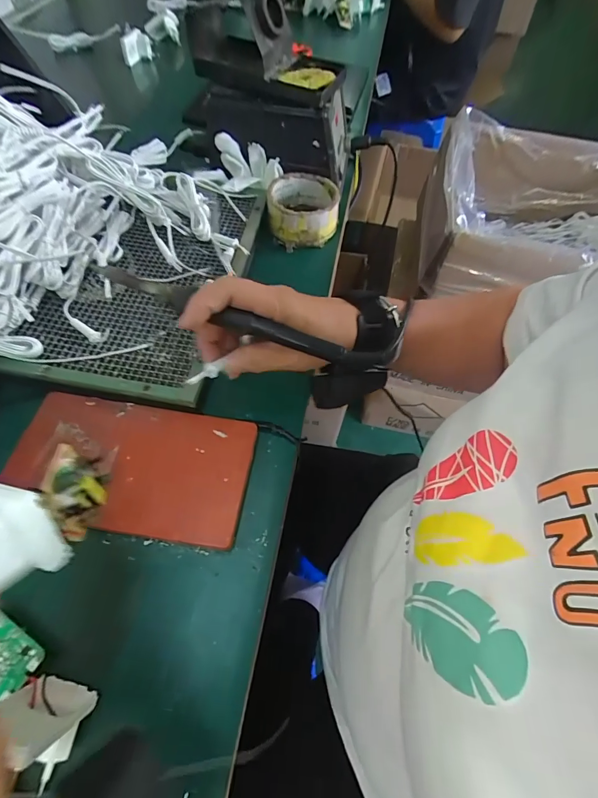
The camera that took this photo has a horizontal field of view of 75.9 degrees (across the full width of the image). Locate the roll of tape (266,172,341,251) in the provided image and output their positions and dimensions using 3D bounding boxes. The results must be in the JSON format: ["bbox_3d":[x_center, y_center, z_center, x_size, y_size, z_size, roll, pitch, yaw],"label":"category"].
[{"bbox_3d":[0.005,-0.224,0.458,0.080,0.044,0.086,-3,59,-5],"label":"roll of tape"}]

